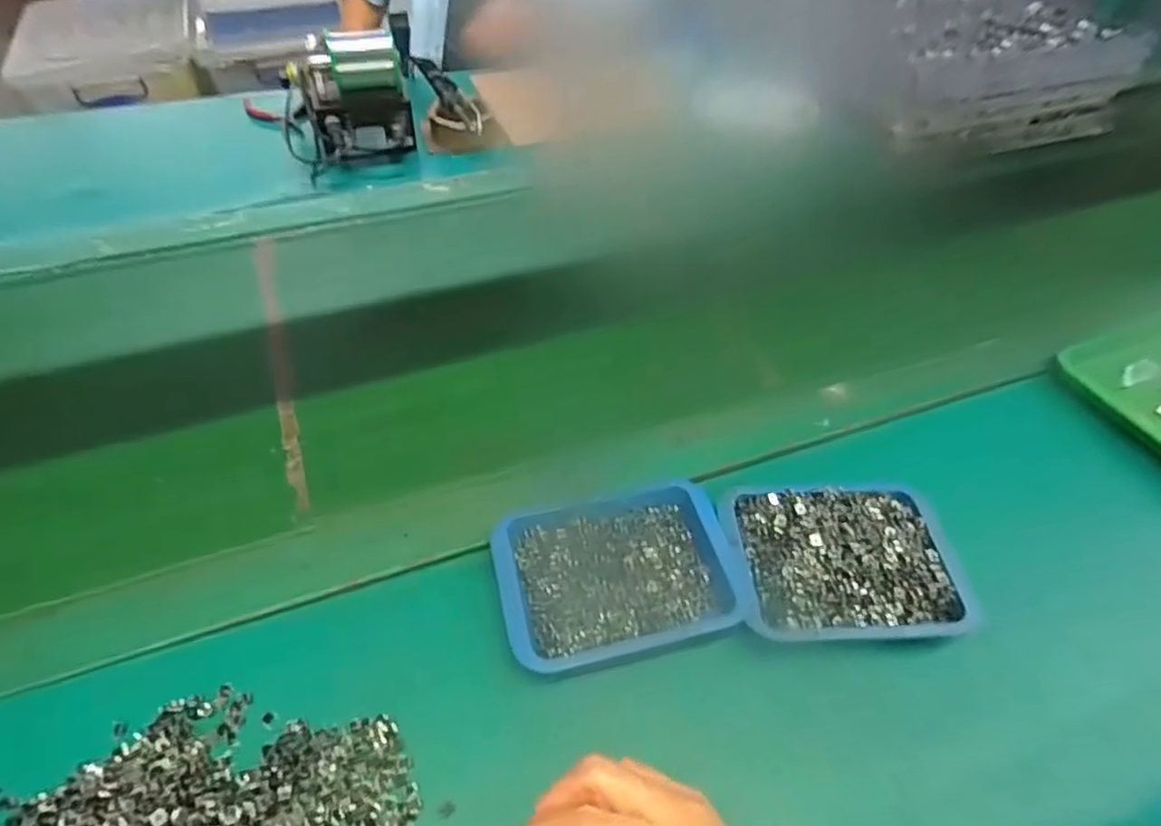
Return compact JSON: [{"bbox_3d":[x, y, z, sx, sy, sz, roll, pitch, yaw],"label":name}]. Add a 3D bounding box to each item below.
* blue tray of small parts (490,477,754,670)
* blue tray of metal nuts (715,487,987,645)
[{"bbox_3d":[0.023,0.105,0.449,0.156,0.020,0.116,-9,50,-10],"label":"blue tray of small parts"},{"bbox_3d":[0.180,0.100,0.448,0.153,0.025,0.115,0,49,-2],"label":"blue tray of metal nuts"}]

